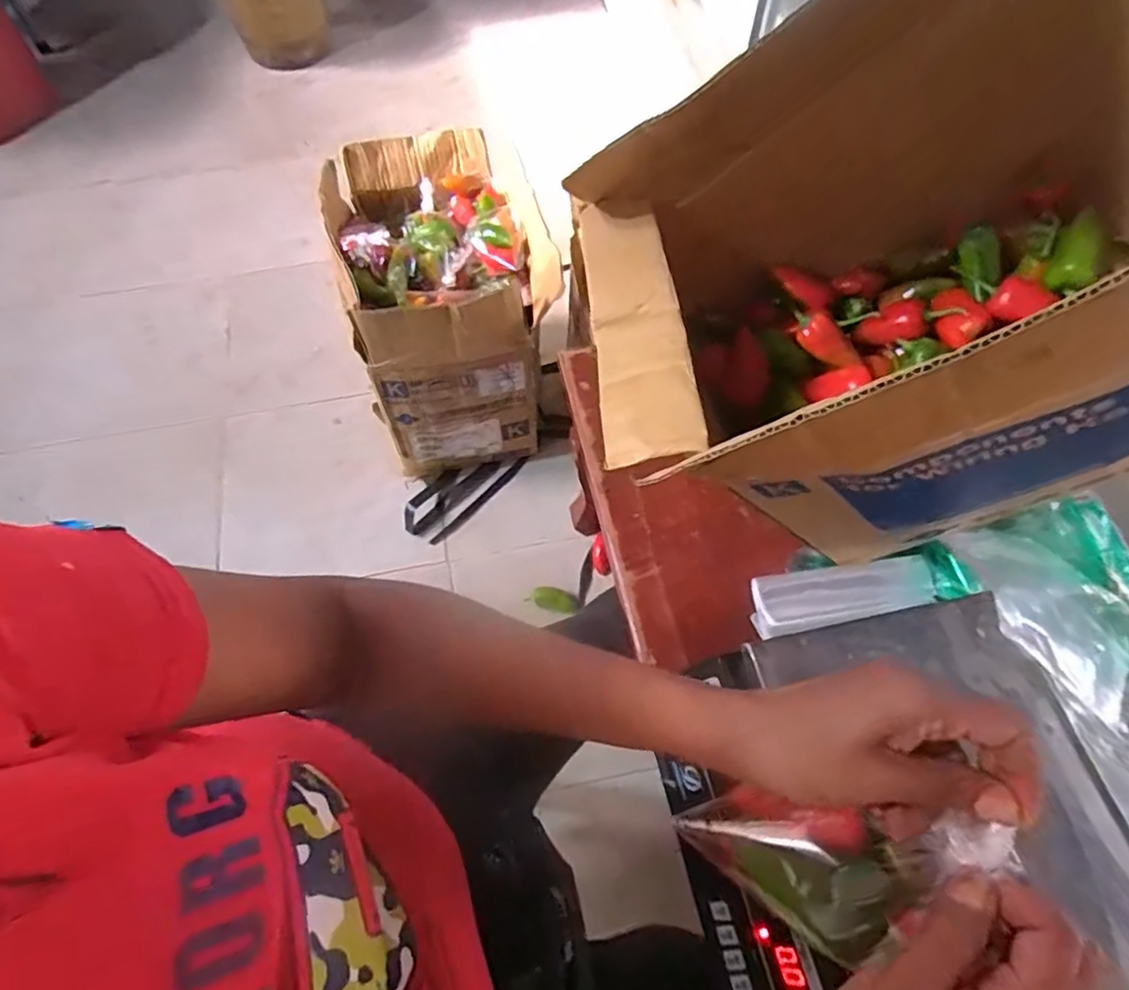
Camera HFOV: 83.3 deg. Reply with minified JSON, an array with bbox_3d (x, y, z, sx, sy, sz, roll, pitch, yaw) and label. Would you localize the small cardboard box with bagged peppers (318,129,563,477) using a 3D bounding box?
[{"bbox_3d":[-0.204,-0.333,1.099,0.288,0.383,0.416,-13,64,-6],"label":"small cardboard box with bagged peppers"}]

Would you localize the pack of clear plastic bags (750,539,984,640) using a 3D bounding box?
[{"bbox_3d":[0.298,0.095,0.642,0.219,0.029,0.063,-11,64,-5],"label":"pack of clear plastic bags"}]

